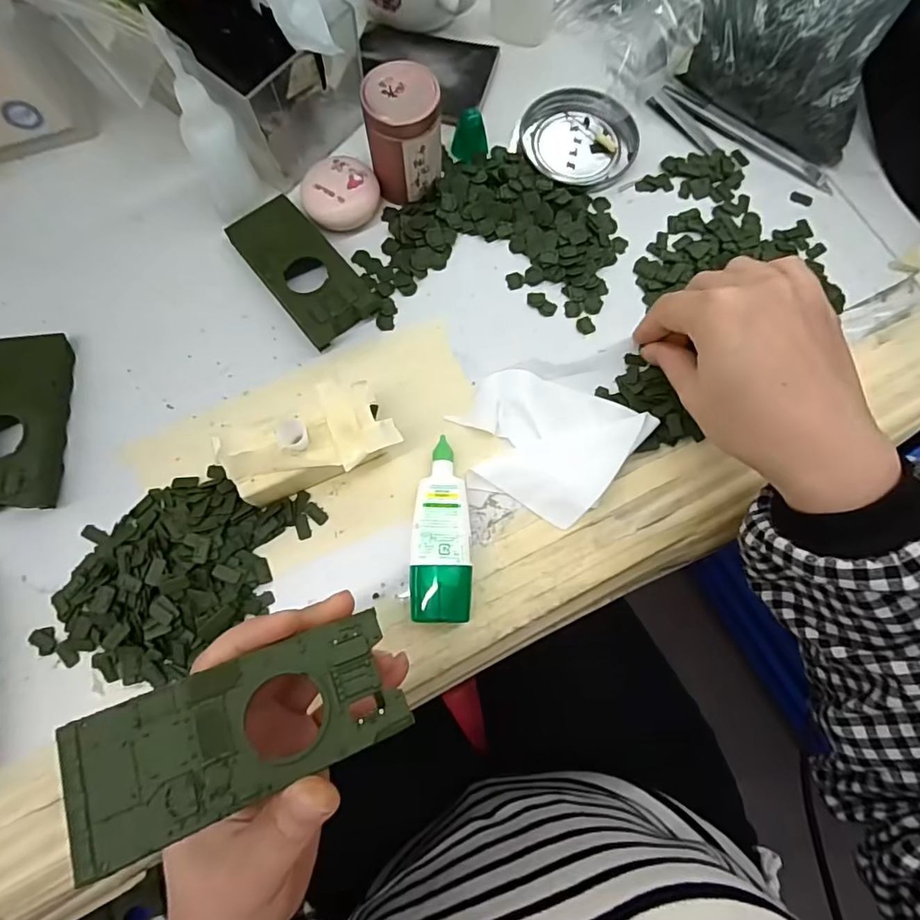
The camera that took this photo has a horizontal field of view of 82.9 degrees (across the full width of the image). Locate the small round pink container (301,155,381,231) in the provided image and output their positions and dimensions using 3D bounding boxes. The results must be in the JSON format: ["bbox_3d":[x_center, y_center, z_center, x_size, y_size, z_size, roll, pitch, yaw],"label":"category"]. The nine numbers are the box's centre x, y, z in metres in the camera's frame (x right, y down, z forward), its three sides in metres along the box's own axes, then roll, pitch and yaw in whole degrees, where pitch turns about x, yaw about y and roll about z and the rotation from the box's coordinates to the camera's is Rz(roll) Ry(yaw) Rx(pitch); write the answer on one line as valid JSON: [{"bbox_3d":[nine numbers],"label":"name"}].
[{"bbox_3d":[-0.076,-0.170,0.333,0.047,0.022,0.040,-24,77,-6],"label":"small round pink container"}]

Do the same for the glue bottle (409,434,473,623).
[{"bbox_3d":[-0.010,0.037,0.283,0.031,0.024,0.095,0,76,0],"label":"glue bottle"}]

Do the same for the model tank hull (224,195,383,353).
[{"bbox_3d":[-0.099,-0.119,0.323,0.046,0.022,0.104,-38,79,-9],"label":"model tank hull"}]

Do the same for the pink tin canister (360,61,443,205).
[{"bbox_3d":[-0.033,-0.197,0.319,0.043,0.061,0.041,-4,76,-2],"label":"pink tin canister"}]

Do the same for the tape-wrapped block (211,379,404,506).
[{"bbox_3d":[-0.079,-0.007,0.284,0.085,0.044,0.045,-29,78,-7],"label":"tape-wrapped block"}]

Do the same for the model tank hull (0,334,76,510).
[{"bbox_3d":[-0.253,-0.021,0.296,0.046,0.022,0.100,-4,76,-1],"label":"model tank hull"}]

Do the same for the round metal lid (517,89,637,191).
[{"bbox_3d":[0.081,-0.222,0.357,0.071,0.013,0.080,-33,79,-8],"label":"round metal lid"}]

